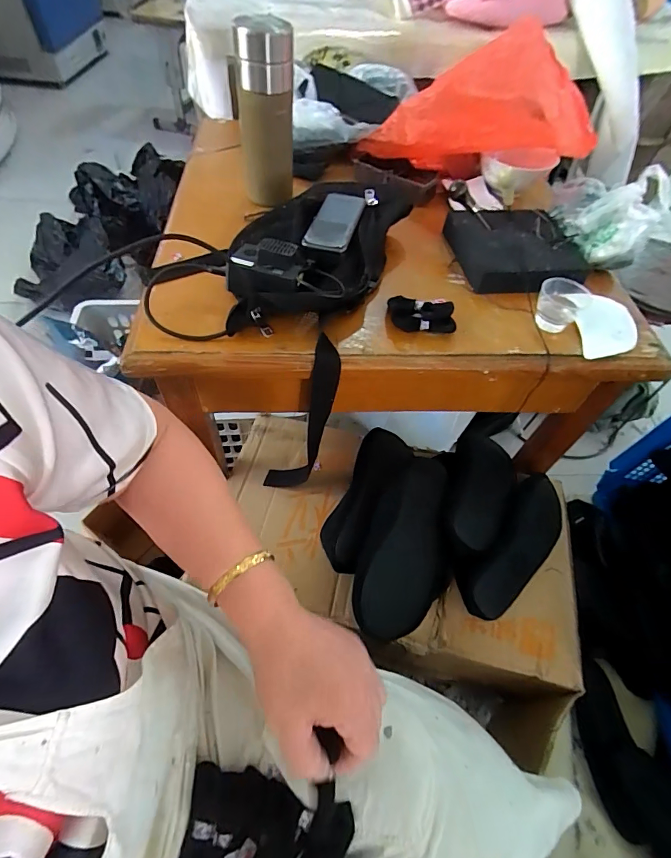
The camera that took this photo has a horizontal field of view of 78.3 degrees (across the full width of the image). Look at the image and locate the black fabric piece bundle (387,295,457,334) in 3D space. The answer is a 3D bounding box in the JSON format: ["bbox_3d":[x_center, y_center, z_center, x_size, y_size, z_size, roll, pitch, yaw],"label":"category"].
[{"bbox_3d":[0.099,-0.133,0.474,0.075,0.020,0.043,11,55,2],"label":"black fabric piece bundle"}]

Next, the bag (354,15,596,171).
[{"bbox_3d":[0.198,-0.475,0.606,0.324,0.130,0.118,6,53,23],"label":"bag"}]

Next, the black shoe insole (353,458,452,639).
[{"bbox_3d":[0.103,0.152,0.563,0.113,0.045,0.243,20,56,9],"label":"black shoe insole"}]

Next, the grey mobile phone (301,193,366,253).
[{"bbox_3d":[0.000,-0.259,0.507,0.053,0.008,0.123,14,56,5],"label":"grey mobile phone"}]

